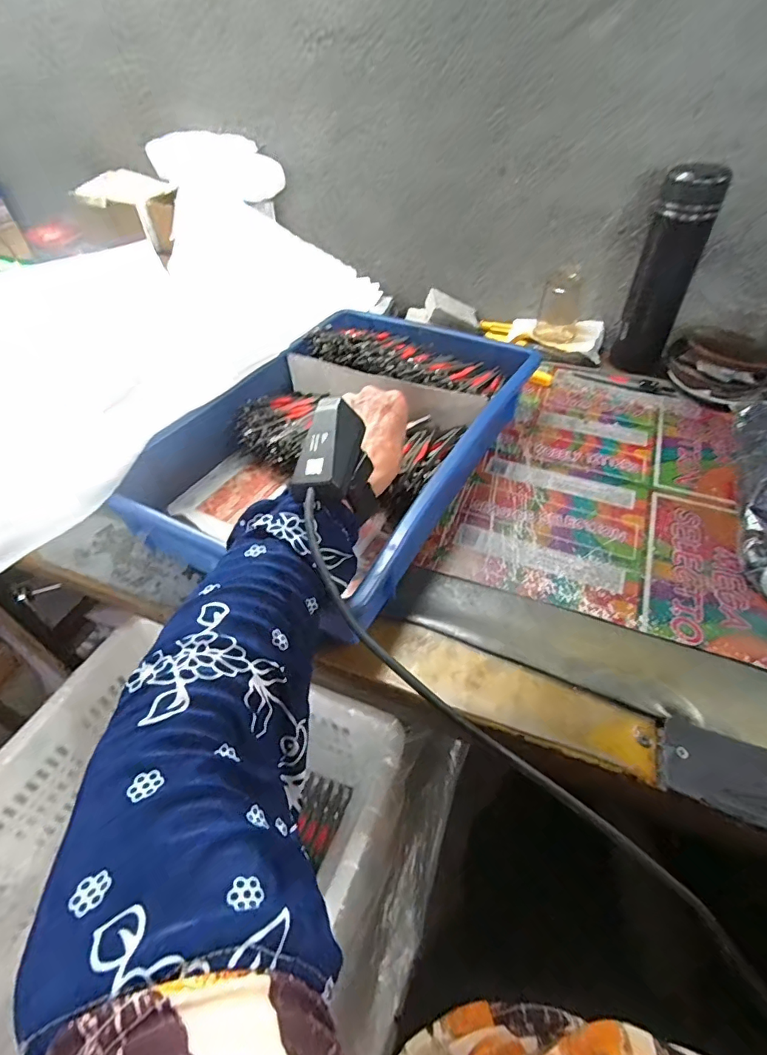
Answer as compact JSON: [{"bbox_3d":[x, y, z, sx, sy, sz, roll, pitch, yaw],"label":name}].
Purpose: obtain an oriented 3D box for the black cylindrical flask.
[{"bbox_3d":[0.353,-0.314,0.603,0.071,0.230,0.055,20,50,19],"label":"black cylindrical flask"}]

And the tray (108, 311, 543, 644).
[{"bbox_3d":[-0.041,-0.103,0.532,0.279,0.107,0.408,23,51,22],"label":"tray"}]

